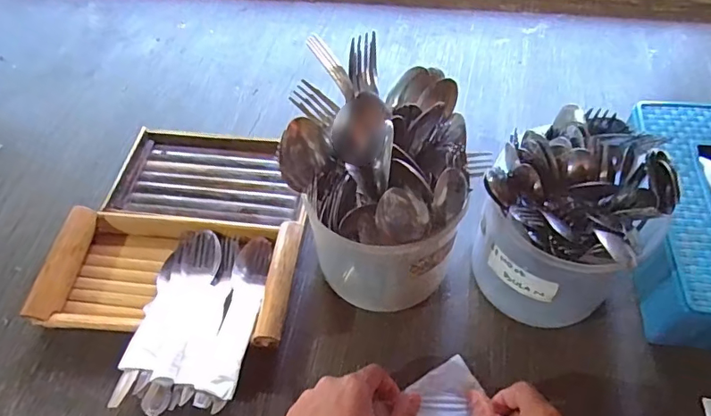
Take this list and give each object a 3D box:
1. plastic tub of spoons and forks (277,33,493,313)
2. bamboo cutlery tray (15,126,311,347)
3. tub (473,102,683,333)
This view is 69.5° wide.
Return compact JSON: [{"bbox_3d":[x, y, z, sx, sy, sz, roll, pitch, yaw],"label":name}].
[{"bbox_3d":[0.022,-0.018,0.464,0.145,0.198,0.160,7,58,5],"label":"plastic tub of spoons and forks"},{"bbox_3d":[-0.173,0.008,0.551,0.246,0.034,0.263,5,58,4],"label":"bamboo cutlery tray"},{"bbox_3d":[0.181,0.019,0.456,0.123,0.167,0.128,0,58,0],"label":"tub"}]

